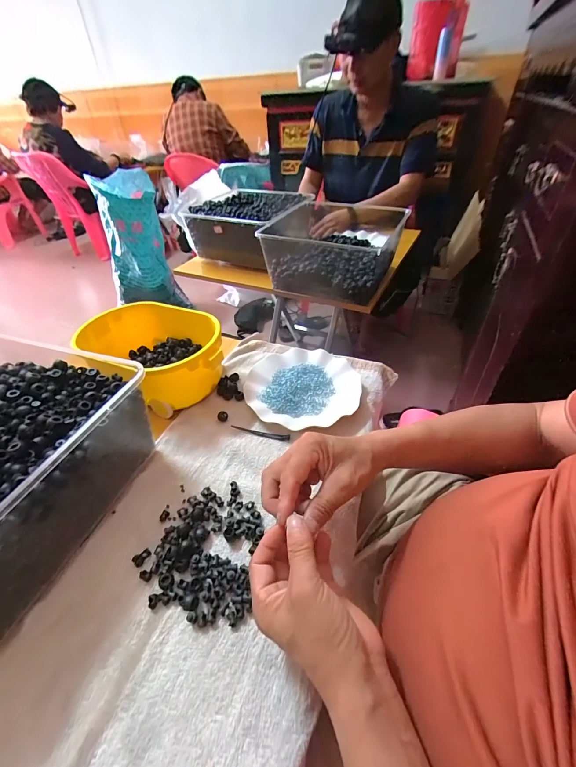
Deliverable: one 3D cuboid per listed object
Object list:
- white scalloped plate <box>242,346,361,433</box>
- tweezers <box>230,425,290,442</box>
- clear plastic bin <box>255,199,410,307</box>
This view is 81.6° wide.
[{"bbox_3d":[0.027,0.000,0.554,0.177,0.026,0.177,-2,41,2],"label":"white scalloped plate"},{"bbox_3d":[-0.042,0.073,0.490,0.089,0.005,0.011,8,42,13],"label":"tweezers"},{"bbox_3d":[0.105,-0.329,0.846,0.302,0.145,0.282,16,45,21],"label":"clear plastic bin"}]

